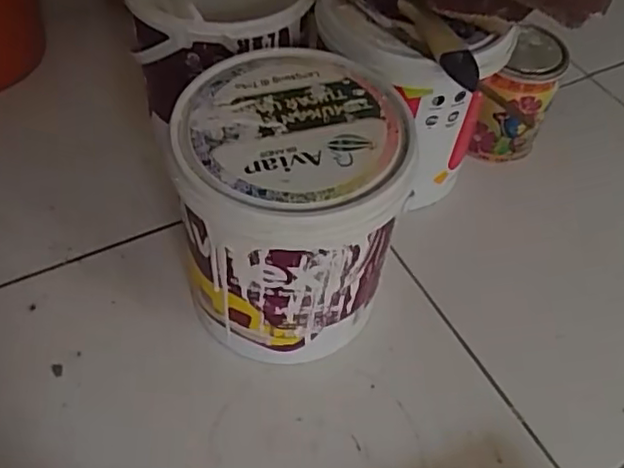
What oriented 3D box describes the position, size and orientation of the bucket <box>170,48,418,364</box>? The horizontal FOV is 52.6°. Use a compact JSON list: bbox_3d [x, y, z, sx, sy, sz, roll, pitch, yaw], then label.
[{"bbox_3d":[-0.017,-0.011,0.526,0.160,0.208,0.163,2,52,-3],"label":"bucket"}]

